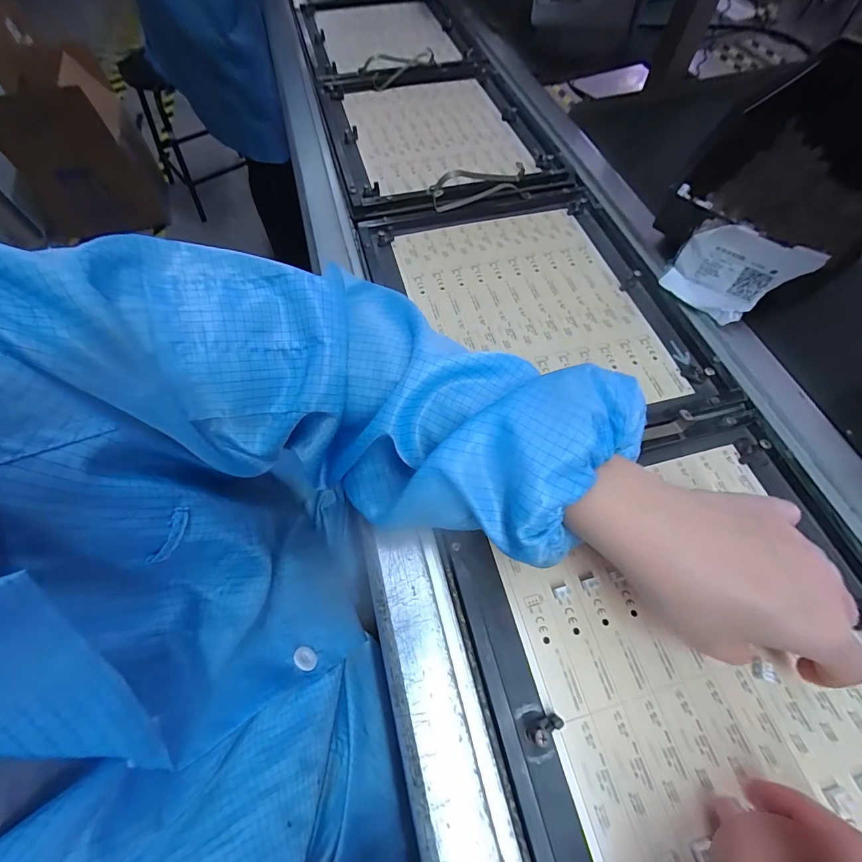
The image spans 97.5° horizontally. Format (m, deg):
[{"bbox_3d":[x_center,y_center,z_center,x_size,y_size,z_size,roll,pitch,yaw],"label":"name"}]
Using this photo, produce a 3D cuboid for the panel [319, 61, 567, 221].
[{"bbox_3d":[0.002,-0.406,0.512,0.273,0.035,0.345,-10,63,-4],"label":"panel"}]

